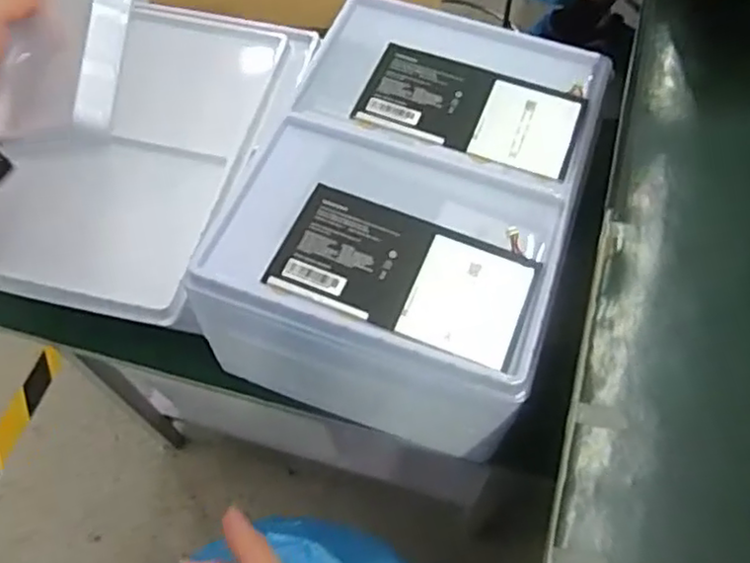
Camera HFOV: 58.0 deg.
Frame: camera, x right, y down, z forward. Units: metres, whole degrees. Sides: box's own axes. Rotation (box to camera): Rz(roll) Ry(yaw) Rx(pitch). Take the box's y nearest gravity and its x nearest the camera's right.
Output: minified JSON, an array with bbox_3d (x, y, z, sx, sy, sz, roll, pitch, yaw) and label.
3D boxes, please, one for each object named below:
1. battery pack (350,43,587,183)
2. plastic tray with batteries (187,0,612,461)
[{"bbox_3d":[0.077,-0.138,0.543,0.168,0.011,0.090,19,65,11],"label":"battery pack"},{"bbox_3d":[0.033,-0.060,0.560,0.235,0.140,0.334,18,65,10],"label":"plastic tray with batteries"}]

